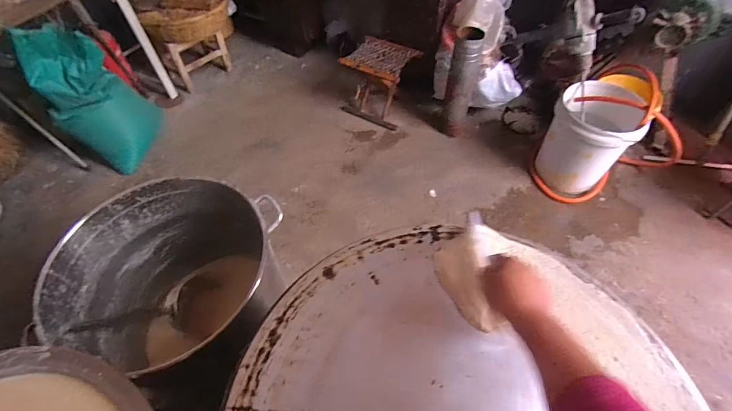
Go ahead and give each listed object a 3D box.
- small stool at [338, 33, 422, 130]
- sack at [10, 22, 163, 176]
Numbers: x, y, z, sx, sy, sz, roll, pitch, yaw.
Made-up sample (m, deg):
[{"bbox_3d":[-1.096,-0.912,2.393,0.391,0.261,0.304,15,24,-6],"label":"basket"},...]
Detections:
[{"bbox_3d":[0.077,-0.628,1.808,0.295,0.297,0.297,26,59,19],"label":"small stool"},{"bbox_3d":[-1.115,-0.427,1.520,0.189,0.623,0.322,17,57,14],"label":"sack"}]

